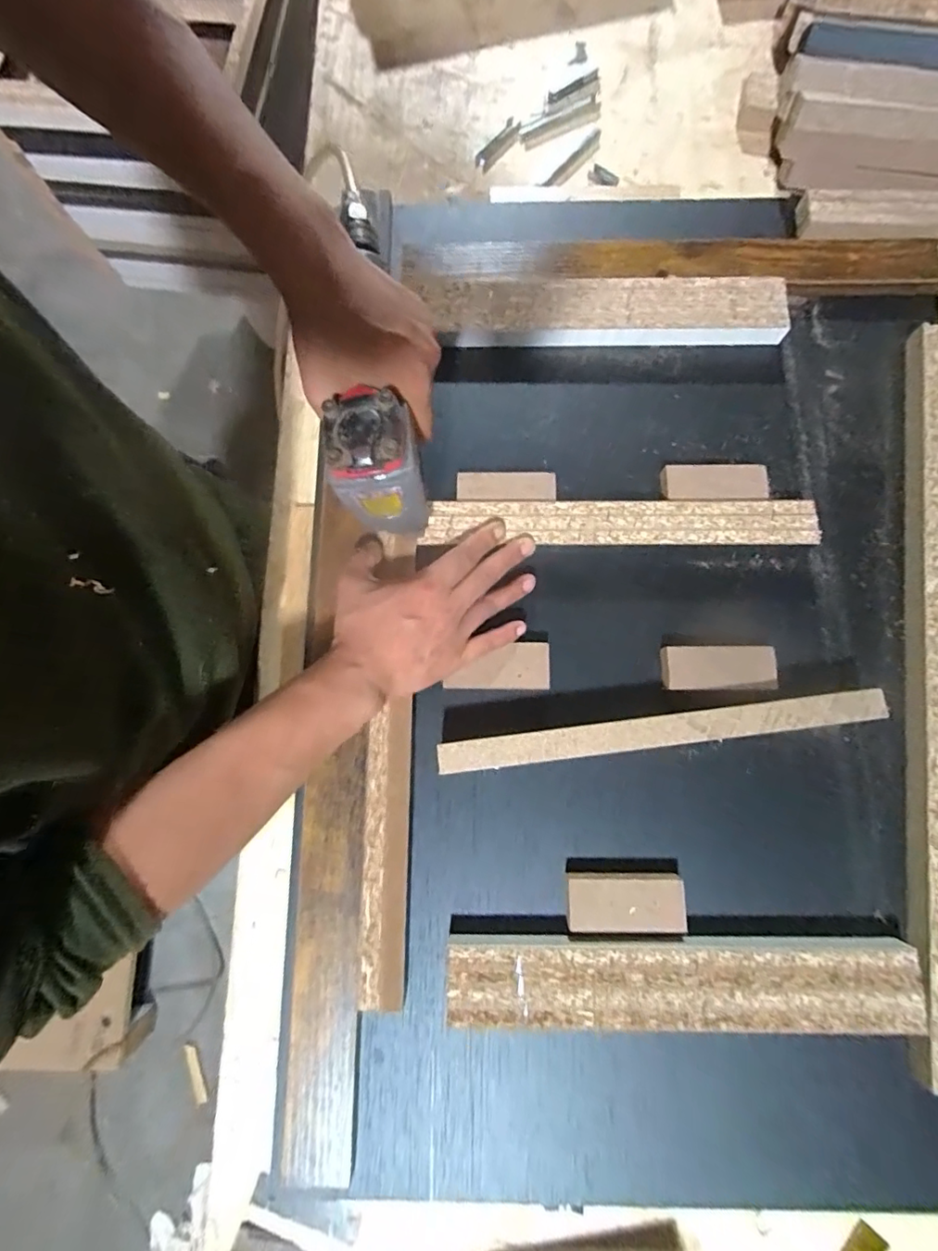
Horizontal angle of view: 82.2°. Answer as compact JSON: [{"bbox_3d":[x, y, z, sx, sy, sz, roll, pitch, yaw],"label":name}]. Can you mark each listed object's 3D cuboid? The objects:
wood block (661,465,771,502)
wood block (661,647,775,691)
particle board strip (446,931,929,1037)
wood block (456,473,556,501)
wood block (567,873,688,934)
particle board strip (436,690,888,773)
[{"bbox_3d":[0.197,-0.114,0.435,0.081,0.013,0.032,0,77,2],"label":"wood block"},{"bbox_3d":[0.187,0.033,0.406,0.081,0.016,0.032,0,77,2],"label":"wood block"},{"bbox_3d":[0.142,0.241,0.367,0.307,0.024,0.055,0,77,2],"label":"particle board strip"},{"bbox_3d":[0.030,-0.110,0.439,0.077,0.018,0.026,2,77,2],"label":"wood block"},{"bbox_3d":[0.108,0.192,0.374,0.078,0.020,0.037,0,77,2],"label":"wood block"},{"bbox_3d":[0.134,0.079,0.389,0.309,0.043,0.022,-7,77,0],"label":"particle board strip"}]

